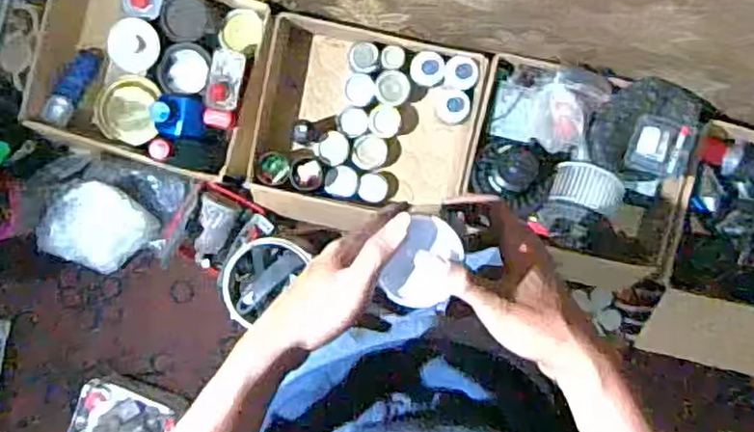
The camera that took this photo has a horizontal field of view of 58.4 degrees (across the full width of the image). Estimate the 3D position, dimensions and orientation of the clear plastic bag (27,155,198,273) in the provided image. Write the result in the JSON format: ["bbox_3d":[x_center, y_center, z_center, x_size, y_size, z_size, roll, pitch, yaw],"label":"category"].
[{"bbox_3d":[-0.558,0.003,1.376,0.287,0.102,0.239,18,92,-2],"label":"clear plastic bag"}]

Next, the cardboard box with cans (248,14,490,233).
[{"bbox_3d":[-0.027,-0.162,1.417,0.427,0.182,0.403,13,92,-2],"label":"cardboard box with cans"}]

